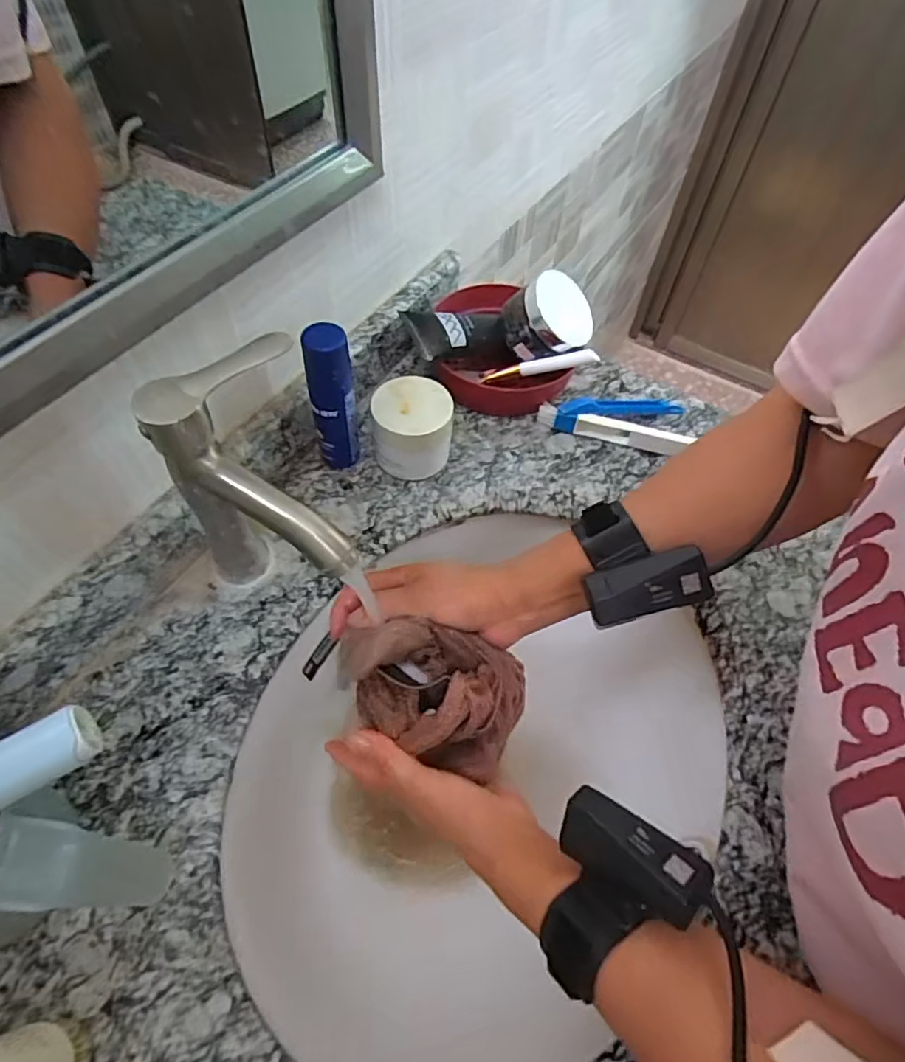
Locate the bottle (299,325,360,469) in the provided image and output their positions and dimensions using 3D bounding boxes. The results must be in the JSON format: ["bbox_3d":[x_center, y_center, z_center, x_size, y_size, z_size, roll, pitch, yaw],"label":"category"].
[{"bbox_3d":[-0.093,-0.097,0.454,0.033,0.128,0.033,-6,57,-8],"label":"bottle"}]

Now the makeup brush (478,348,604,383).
[{"bbox_3d":[0.079,-0.153,0.537,0.106,0.013,0.011,-8,55,16],"label":"makeup brush"}]

